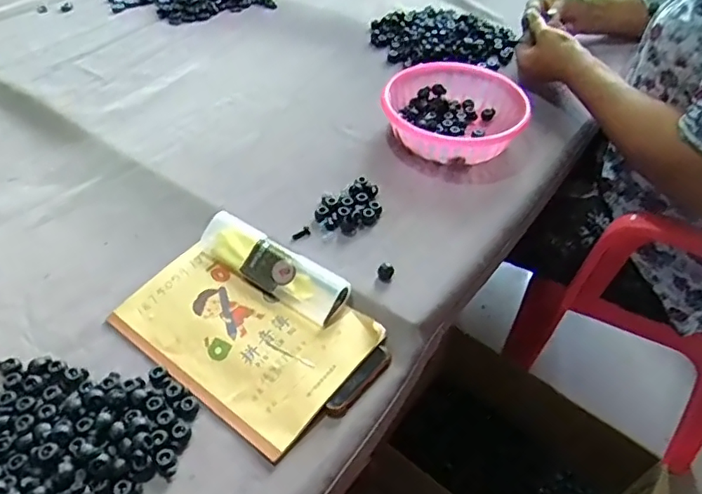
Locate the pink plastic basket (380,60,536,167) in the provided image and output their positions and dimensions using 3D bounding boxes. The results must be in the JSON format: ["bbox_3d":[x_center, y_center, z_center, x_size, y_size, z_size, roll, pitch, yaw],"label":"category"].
[{"bbox_3d":[0.119,-0.153,0.660,0.166,0.053,0.157,16,48,14],"label":"pink plastic basket"}]

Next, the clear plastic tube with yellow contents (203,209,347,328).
[{"bbox_3d":[-0.076,0.018,0.528,0.157,0.026,0.046,28,52,23],"label":"clear plastic tube with yellow contents"}]

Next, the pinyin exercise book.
[{"bbox_3d":[-0.094,0.068,0.490,0.204,0.006,0.138,31,58,24],"label":"pinyin exercise book"}]

